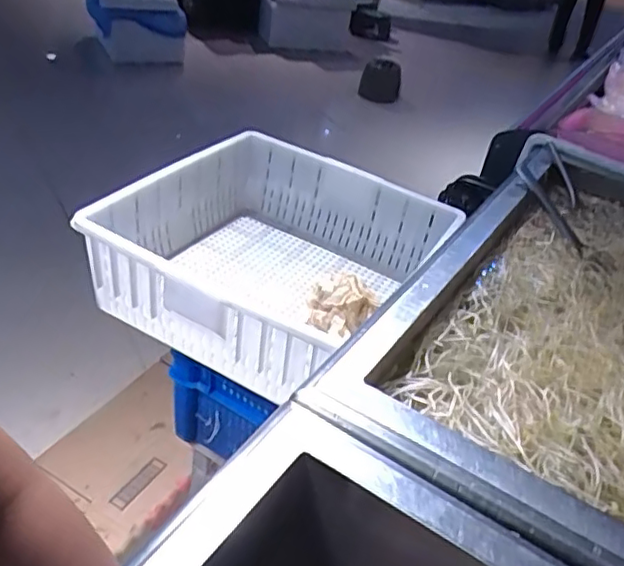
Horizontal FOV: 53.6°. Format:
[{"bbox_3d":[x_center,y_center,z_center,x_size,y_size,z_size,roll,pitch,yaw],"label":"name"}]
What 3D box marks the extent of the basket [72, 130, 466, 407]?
[{"bbox_3d":[-0.055,-0.052,1.051,0.494,0.202,0.482,25,39,20],"label":"basket"}]

